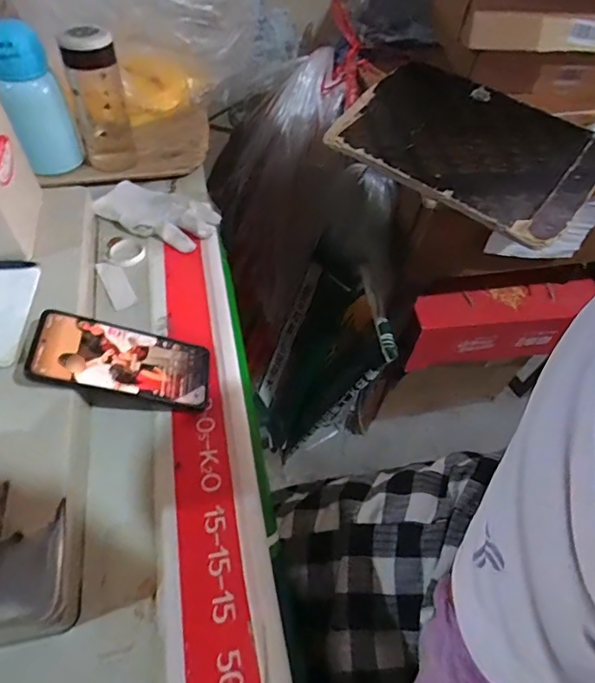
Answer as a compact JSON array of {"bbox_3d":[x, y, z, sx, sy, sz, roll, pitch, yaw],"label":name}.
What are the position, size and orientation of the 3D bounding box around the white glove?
[{"bbox_3d":[-0.185,-0.177,0.666,0.154,0.021,0.089,23,54,13],"label":"white glove"}]

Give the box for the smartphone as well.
[{"bbox_3d":[-0.167,0.018,0.482,0.164,0.010,0.079,16,48,-24],"label":"smartphone"}]

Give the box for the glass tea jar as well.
[{"bbox_3d":[-0.270,-0.329,0.667,0.069,0.172,0.074,-18,55,-17],"label":"glass tea jar"}]

